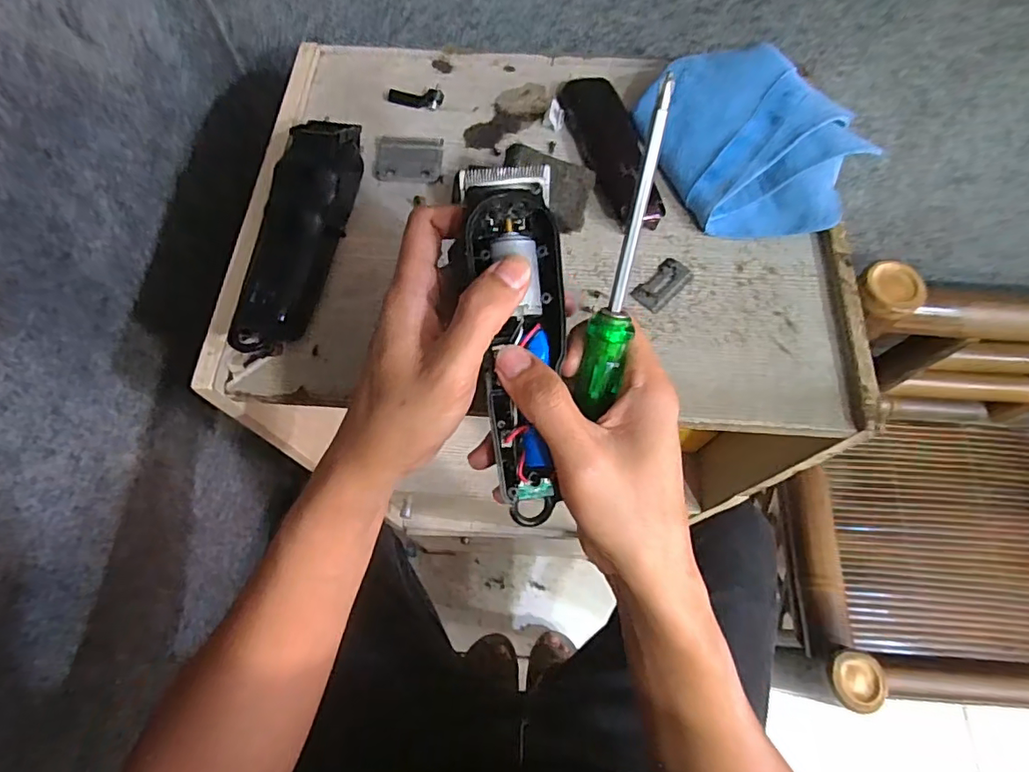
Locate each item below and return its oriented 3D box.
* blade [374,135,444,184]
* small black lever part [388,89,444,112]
[{"bbox_3d":[-0.078,-0.167,0.394,0.049,0.005,0.042,2,66,-1],"label":"blade"},{"bbox_3d":[-0.076,-0.221,0.410,0.042,0.008,0.013,10,66,3],"label":"small black lever part"}]

